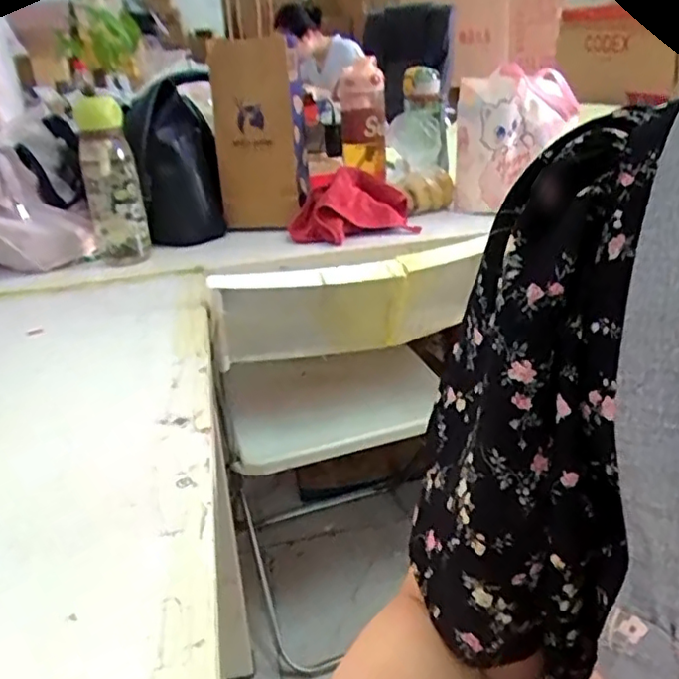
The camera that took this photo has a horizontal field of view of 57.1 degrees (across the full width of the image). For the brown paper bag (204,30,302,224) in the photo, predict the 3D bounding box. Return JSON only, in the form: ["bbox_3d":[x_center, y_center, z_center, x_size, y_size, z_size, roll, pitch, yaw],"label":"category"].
[{"bbox_3d":[-0.122,-0.292,0.922,0.109,0.275,0.096,-4,25,-1],"label":"brown paper bag"}]

